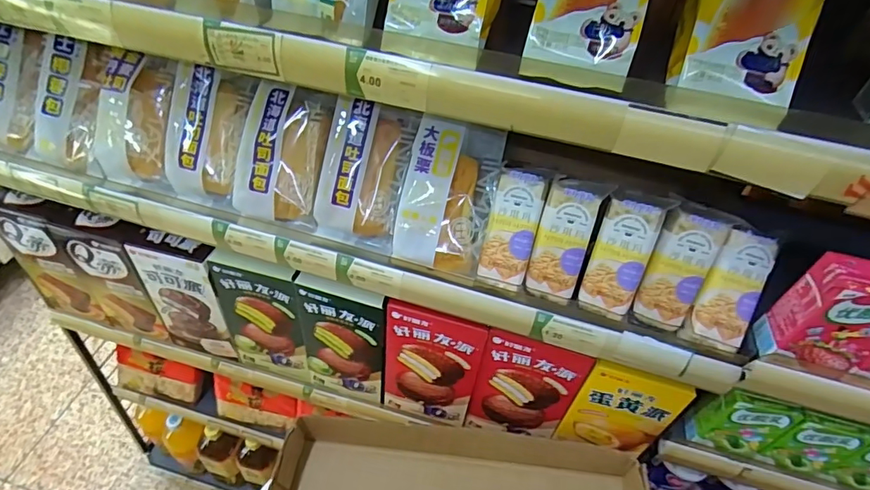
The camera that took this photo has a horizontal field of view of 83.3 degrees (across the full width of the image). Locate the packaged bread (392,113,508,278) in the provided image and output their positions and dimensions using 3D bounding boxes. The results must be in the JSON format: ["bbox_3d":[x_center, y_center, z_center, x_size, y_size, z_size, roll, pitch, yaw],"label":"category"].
[{"bbox_3d":[0.014,-0.052,0.479,0.086,0.042,0.148,15,88,-3],"label":"packaged bread"}]

